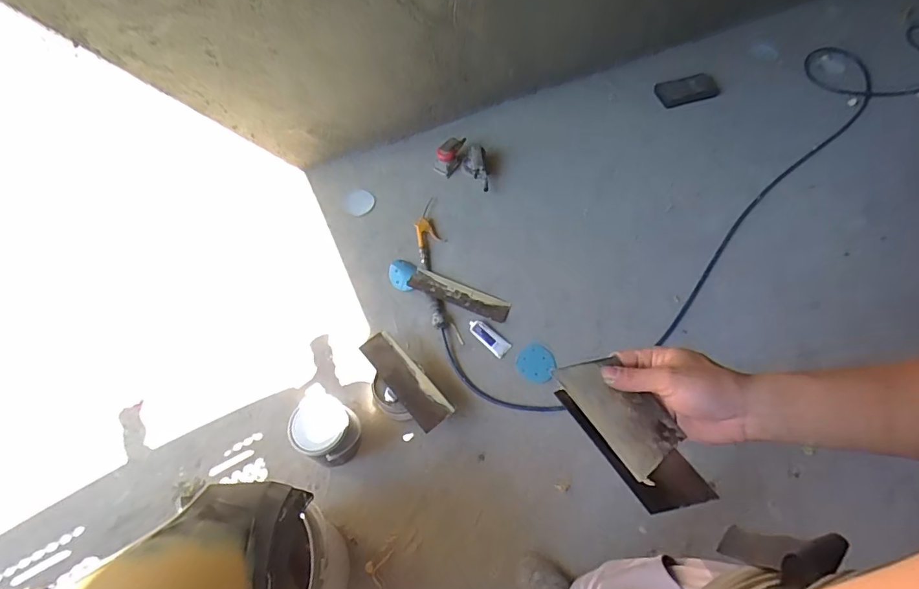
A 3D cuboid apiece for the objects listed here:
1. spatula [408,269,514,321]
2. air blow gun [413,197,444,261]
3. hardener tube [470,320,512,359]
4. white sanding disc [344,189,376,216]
[{"bbox_3d":[0.000,0.003,1.581,0.331,0.018,0.096,24,57,1],"label":"spatula"},{"bbox_3d":[-0.118,-0.255,1.725,0.086,0.039,0.271,-10,60,-5],"label":"air blow gun"},{"bbox_3d":[0.091,0.135,1.516,0.142,0.023,0.057,35,66,19],"label":"hardener tube"},{"bbox_3d":[-0.367,-0.335,1.764,0.104,0.008,0.102,4,78,-18],"label":"white sanding disc"}]

